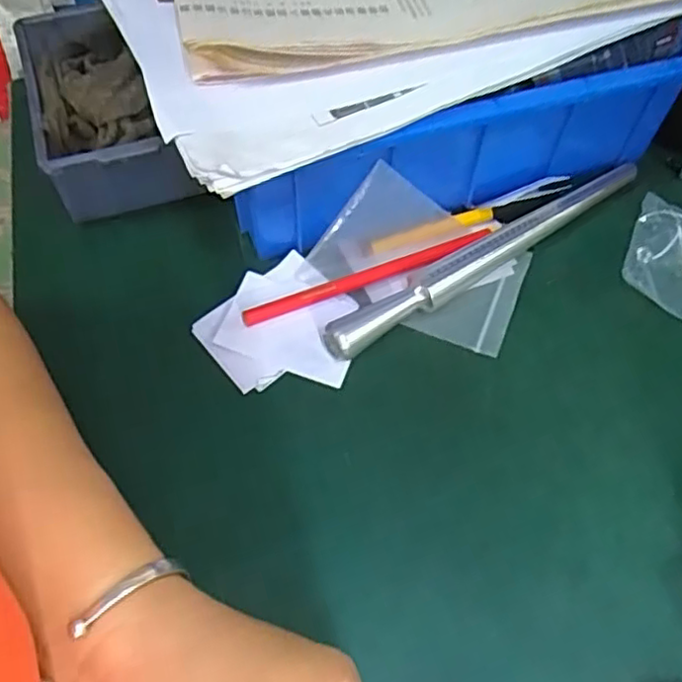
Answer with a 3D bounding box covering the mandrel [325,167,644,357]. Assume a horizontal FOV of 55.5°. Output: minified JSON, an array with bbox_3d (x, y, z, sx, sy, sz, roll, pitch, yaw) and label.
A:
[{"bbox_3d":[0.089,-0.053,0.383,0.229,0.025,0.019,-33,60,-17],"label":"mandrel"}]

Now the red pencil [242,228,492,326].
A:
[{"bbox_3d":[0.015,-0.038,0.374,0.148,0.012,0.012,-21,57,-9],"label":"red pencil"}]

